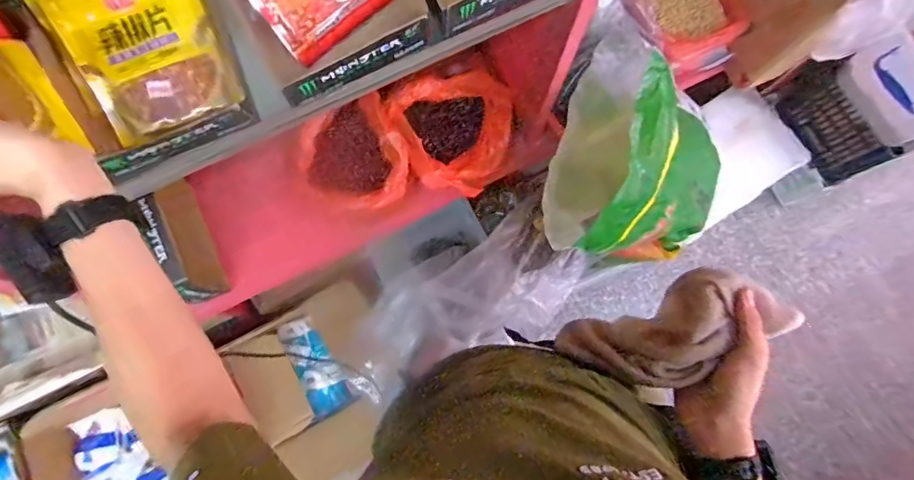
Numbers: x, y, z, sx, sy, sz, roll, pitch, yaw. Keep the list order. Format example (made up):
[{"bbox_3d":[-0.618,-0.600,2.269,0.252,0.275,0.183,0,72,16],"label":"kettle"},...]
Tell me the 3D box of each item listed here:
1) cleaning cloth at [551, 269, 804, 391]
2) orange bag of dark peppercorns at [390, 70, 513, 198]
[{"bbox_3d":[0.193,0.094,0.500,0.074,0.245,0.088,-7,77,-38],"label":"cleaning cloth"},{"bbox_3d":[0.002,-0.209,0.934,0.213,0.120,0.179,-21,80,-4],"label":"orange bag of dark peppercorns"}]

